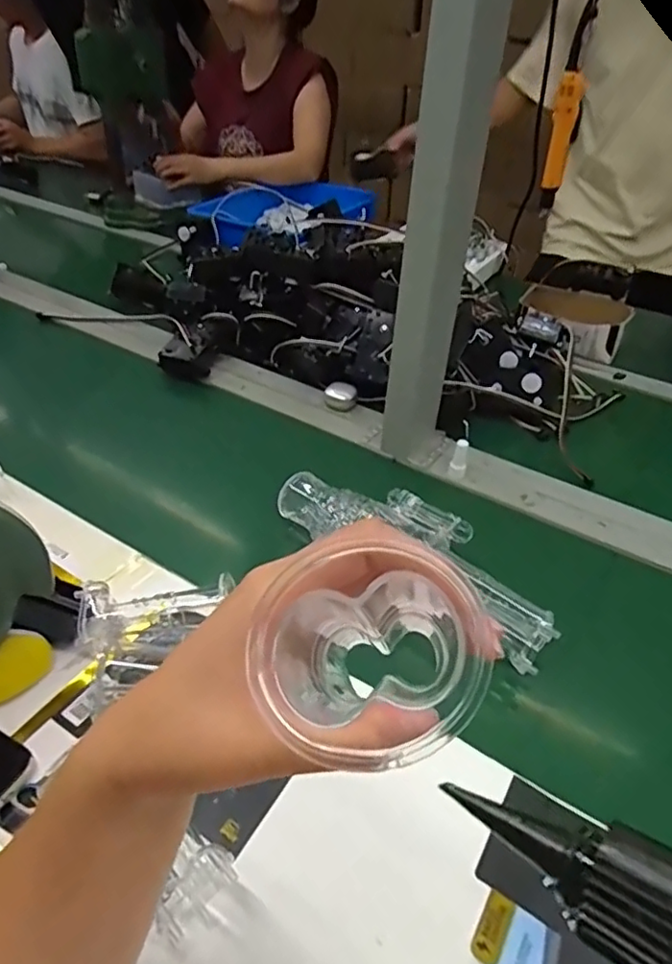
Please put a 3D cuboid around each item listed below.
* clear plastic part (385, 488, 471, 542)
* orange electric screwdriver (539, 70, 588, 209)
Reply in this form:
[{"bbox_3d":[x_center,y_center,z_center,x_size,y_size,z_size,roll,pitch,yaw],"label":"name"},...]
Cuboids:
[{"bbox_3d":[0.094,0.033,0.607,0.094,0.021,0.027,33,48,31],"label":"clear plastic part"},{"bbox_3d":[0.368,-0.552,1.007,0.049,0.213,0.037,15,41,14],"label":"orange electric screwdriver"}]

